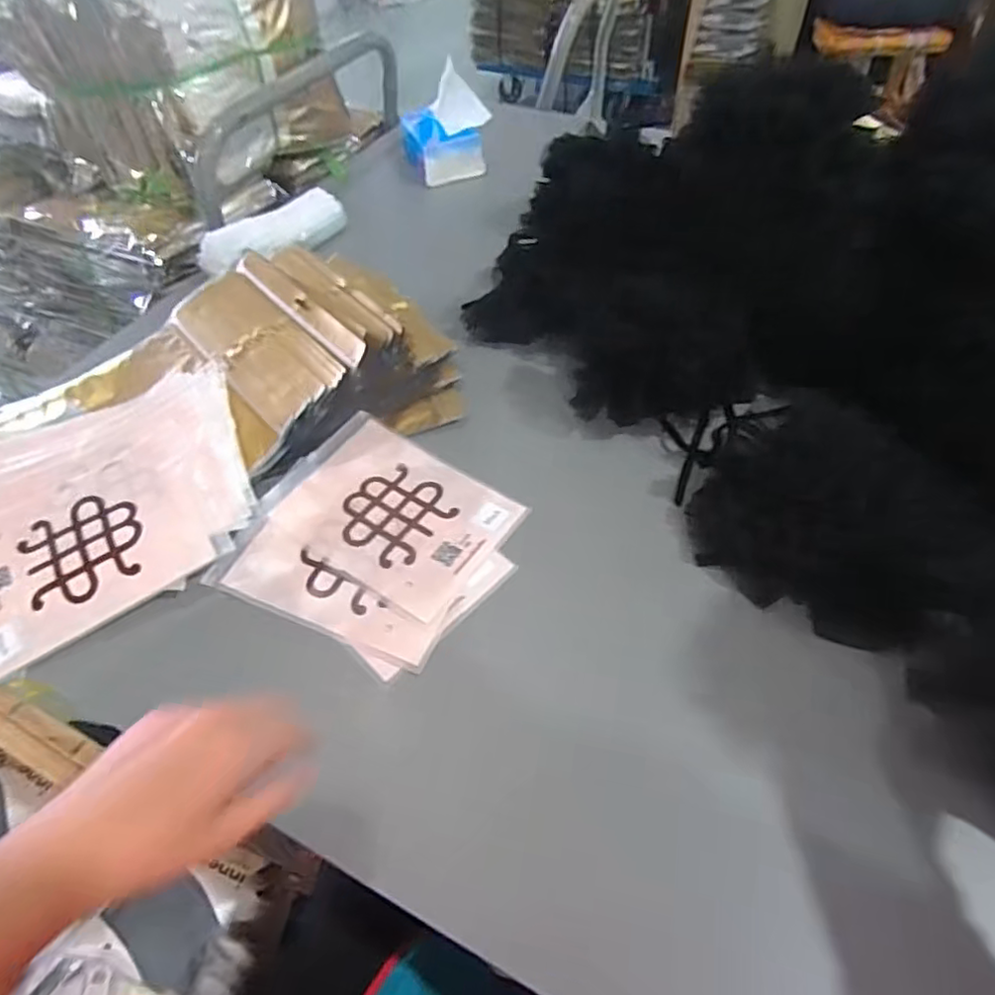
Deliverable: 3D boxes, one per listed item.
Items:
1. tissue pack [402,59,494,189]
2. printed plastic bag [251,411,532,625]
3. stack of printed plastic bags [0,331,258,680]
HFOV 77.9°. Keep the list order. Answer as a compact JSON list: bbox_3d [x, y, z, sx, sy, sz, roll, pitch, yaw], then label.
[{"bbox_3d":[-0.083,-0.597,0.997,0.132,0.116,0.112,-15,54,-8],"label":"tissue pack"},{"bbox_3d":[-0.102,0.011,0.602,0.219,0.012,0.156,27,59,21],"label":"printed plastic bag"},{"bbox_3d":[-0.407,-0.012,0.600,0.321,0.052,0.305,-31,57,-19],"label":"stack of printed plastic bags"}]

